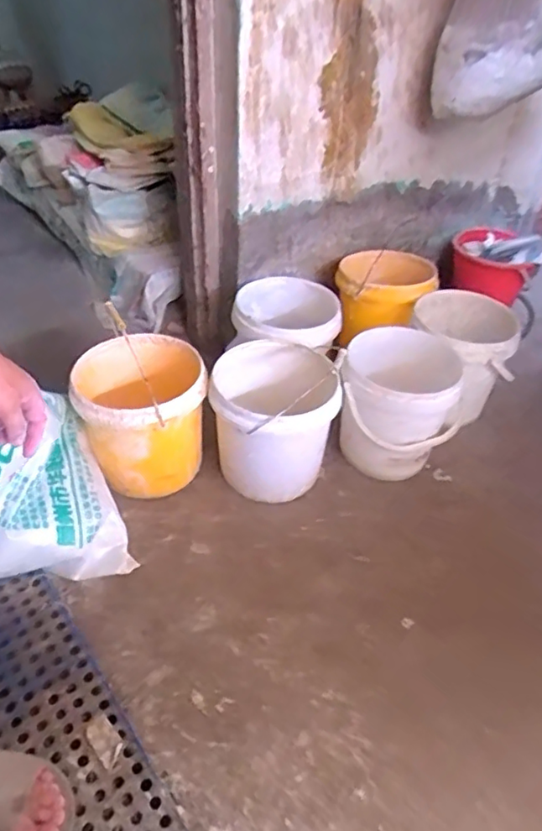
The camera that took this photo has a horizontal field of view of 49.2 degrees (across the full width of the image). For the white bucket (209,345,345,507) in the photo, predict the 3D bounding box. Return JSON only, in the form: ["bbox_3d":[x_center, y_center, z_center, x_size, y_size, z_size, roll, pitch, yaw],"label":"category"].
[{"bbox_3d":[0.007,0.015,1.262,0.253,0.286,0.273,4,38,-3],"label":"white bucket"}]

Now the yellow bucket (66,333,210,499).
[{"bbox_3d":[-0.273,0.011,1.270,0.254,0.257,0.271,4,38,-3],"label":"yellow bucket"}]

